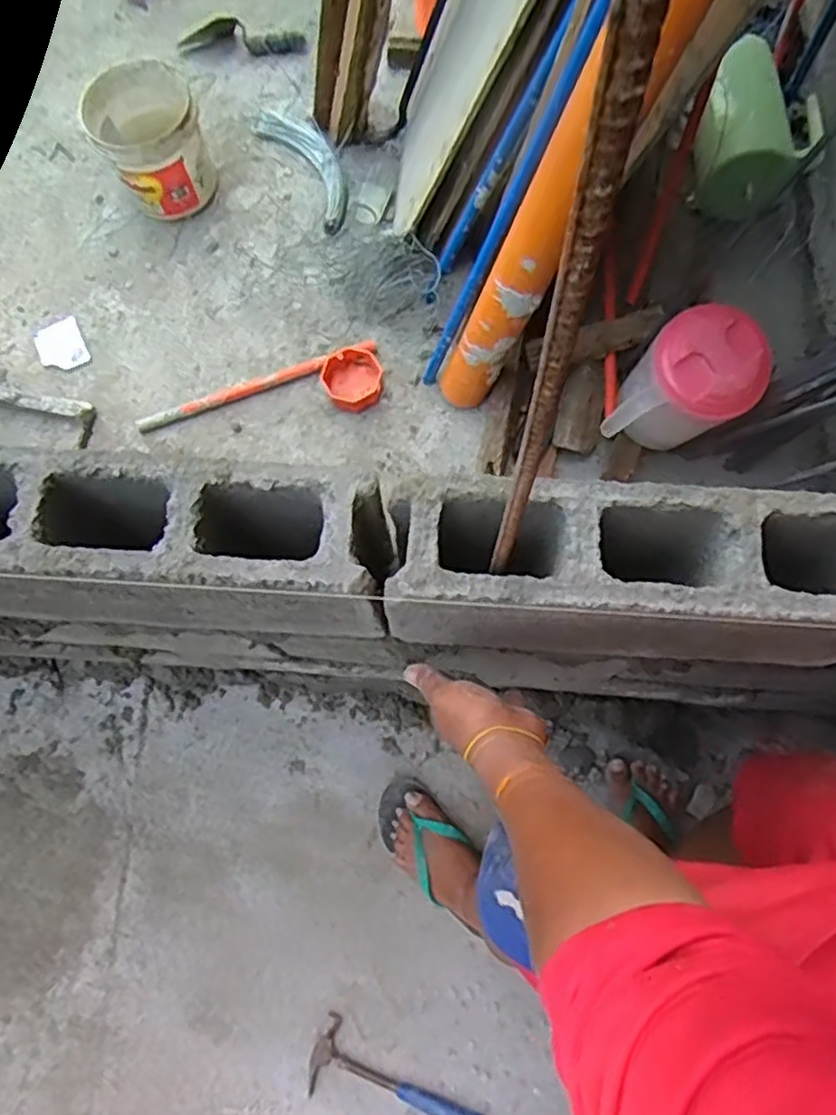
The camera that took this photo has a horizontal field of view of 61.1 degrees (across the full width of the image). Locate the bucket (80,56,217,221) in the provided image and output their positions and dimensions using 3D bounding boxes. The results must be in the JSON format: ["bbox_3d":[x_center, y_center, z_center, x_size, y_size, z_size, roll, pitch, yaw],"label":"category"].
[{"bbox_3d":[-0.497,-0.771,1.329,0.190,0.196,0.173,0,75,0],"label":"bucket"}]

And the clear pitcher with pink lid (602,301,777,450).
[{"bbox_3d":[0.407,-0.251,1.080,0.166,0.206,0.169,0,75,1],"label":"clear pitcher with pink lid"}]

